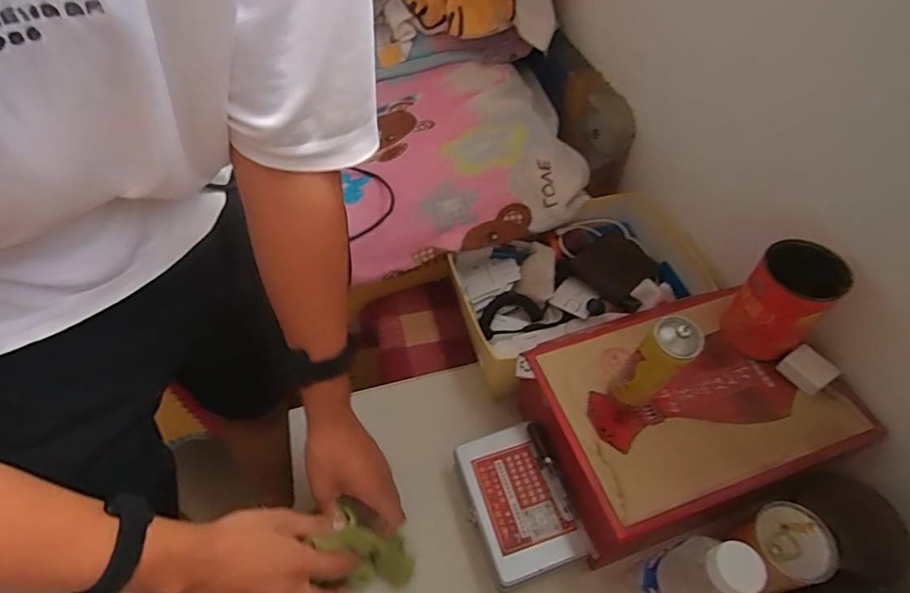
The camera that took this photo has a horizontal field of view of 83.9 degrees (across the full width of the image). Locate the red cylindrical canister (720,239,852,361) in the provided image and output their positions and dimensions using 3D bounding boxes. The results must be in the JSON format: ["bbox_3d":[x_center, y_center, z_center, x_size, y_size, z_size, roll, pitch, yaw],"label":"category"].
[{"bbox_3d":[0.321,0.011,0.503,0.065,0.116,0.069,0,51,0],"label":"red cylindrical canister"}]

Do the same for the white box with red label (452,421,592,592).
[{"bbox_3d":[0.064,0.223,0.542,0.094,0.059,0.145,-14,53,-12],"label":"white box with red label"}]

